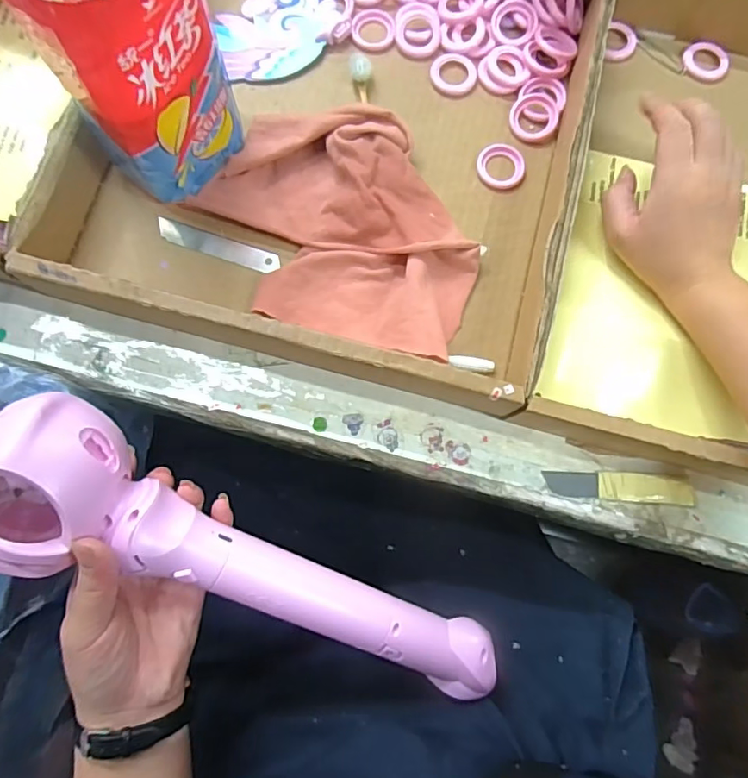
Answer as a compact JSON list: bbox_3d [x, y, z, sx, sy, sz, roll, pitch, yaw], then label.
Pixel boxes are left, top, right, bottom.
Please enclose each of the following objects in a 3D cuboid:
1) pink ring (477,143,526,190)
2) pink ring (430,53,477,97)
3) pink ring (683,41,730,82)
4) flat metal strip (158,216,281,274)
[{"bbox_3d":[0.100,-0.175,0.421,0.037,0.007,0.036,0,79,-1],"label":"pink ring"},{"bbox_3d":[0.065,-0.256,0.436,0.036,0.004,0.037,0,79,-1],"label":"pink ring"},{"bbox_3d":[0.279,-0.275,0.450,0.037,0.006,0.034,0,79,-1],"label":"pink ring"},{"bbox_3d":[-0.117,-0.107,0.402,0.095,0.004,0.018,19,79,2],"label":"flat metal strip"}]

